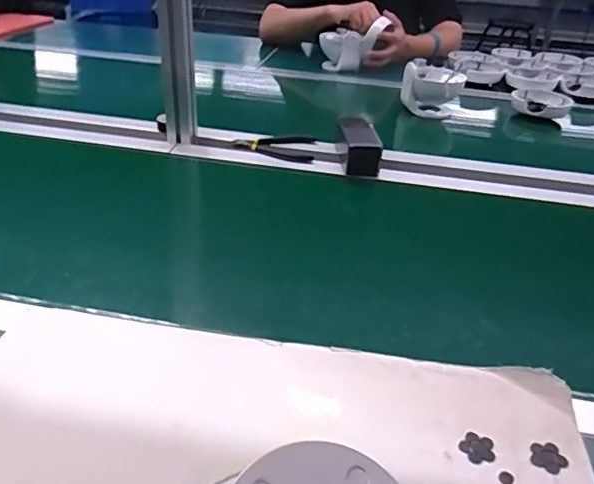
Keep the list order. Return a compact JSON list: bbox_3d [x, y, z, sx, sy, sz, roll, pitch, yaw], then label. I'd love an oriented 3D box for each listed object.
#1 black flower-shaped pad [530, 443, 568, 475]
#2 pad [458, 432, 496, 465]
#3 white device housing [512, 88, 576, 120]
[{"bbox_3d":[0.189,0.160,0.417,0.025,0.004,0.025,23,36,28],"label":"black flower-shaped pad"},{"bbox_3d":[0.138,0.156,0.422,0.025,0.004,0.025,23,36,28],"label":"pad"},{"bbox_3d":[0.504,-0.281,1.151,0.120,0.046,0.081,15,29,16],"label":"white device housing"}]

